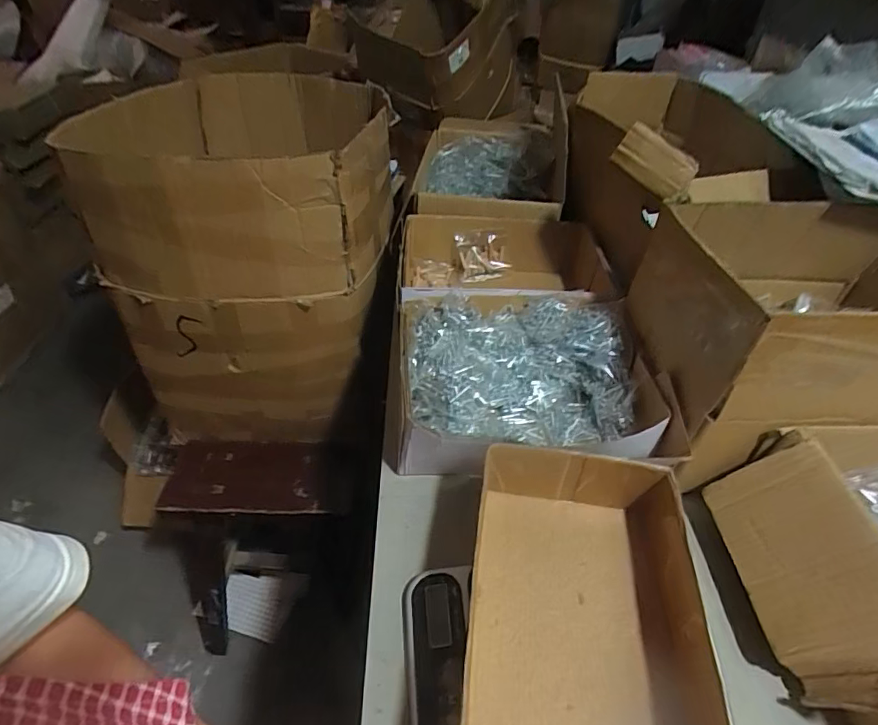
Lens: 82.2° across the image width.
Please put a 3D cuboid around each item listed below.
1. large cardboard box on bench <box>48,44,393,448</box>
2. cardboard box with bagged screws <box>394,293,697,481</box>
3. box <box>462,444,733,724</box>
[{"bbox_3d":[-0.349,-0.251,1.009,0.468,0.519,0.659,-7,43,-10],"label":"large cardboard box on bench"},{"bbox_3d":[0.100,0.021,0.606,0.293,0.104,0.255,1,43,-1],"label":"cardboard box with bagged screws"},{"bbox_3d":[0.117,0.194,0.406,0.174,0.074,0.238,6,43,5],"label":"box"}]

